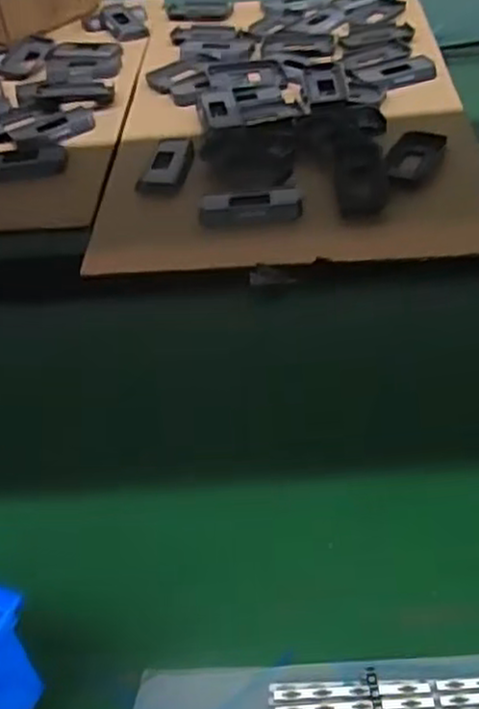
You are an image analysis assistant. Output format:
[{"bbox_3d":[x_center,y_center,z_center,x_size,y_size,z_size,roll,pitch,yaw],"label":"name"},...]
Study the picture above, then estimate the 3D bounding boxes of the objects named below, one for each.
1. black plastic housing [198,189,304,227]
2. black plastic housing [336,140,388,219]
[{"bbox_3d":[0.008,-0.109,0.534,0.074,0.011,0.029,-5,45,2],"label":"black plastic housing"},{"bbox_3d":[0.091,-0.136,0.547,0.036,0.015,0.085,0,45,7],"label":"black plastic housing"}]

